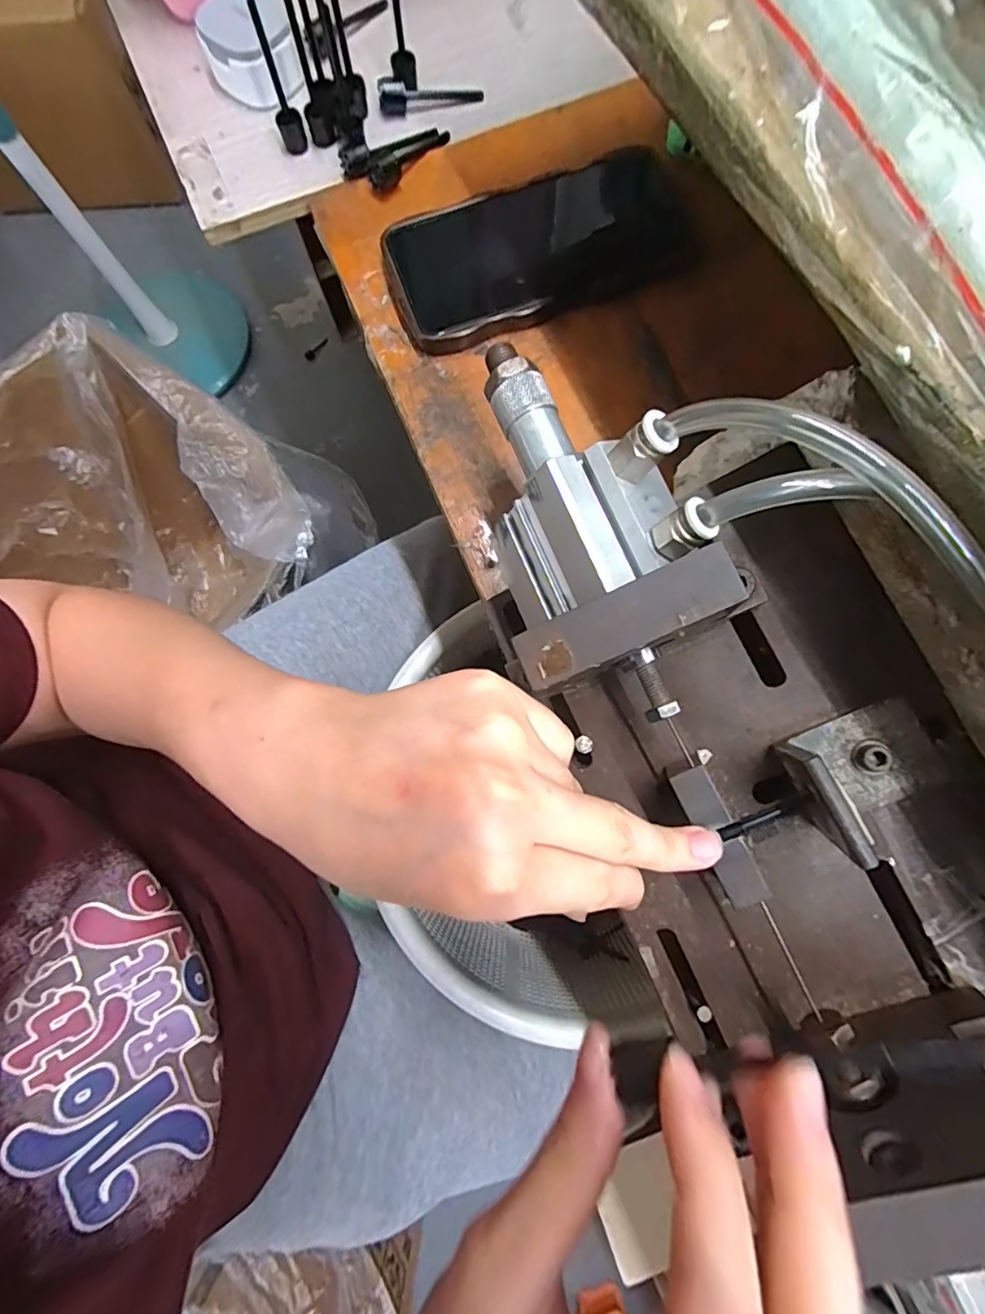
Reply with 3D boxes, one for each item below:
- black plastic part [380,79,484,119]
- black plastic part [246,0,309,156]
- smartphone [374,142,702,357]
[{"bbox_3d":[-0.038,-0.345,0.320,0.062,0.012,0.016,-9,80,-2],"label":"black plastic part"},{"bbox_3d":[-0.119,-0.318,0.293,0.011,0.061,0.012,31,81,5],"label":"black plastic part"},{"bbox_3d":[0.029,-0.230,0.298,0.175,0.014,0.081,-19,80,-3],"label":"smartphone"}]

